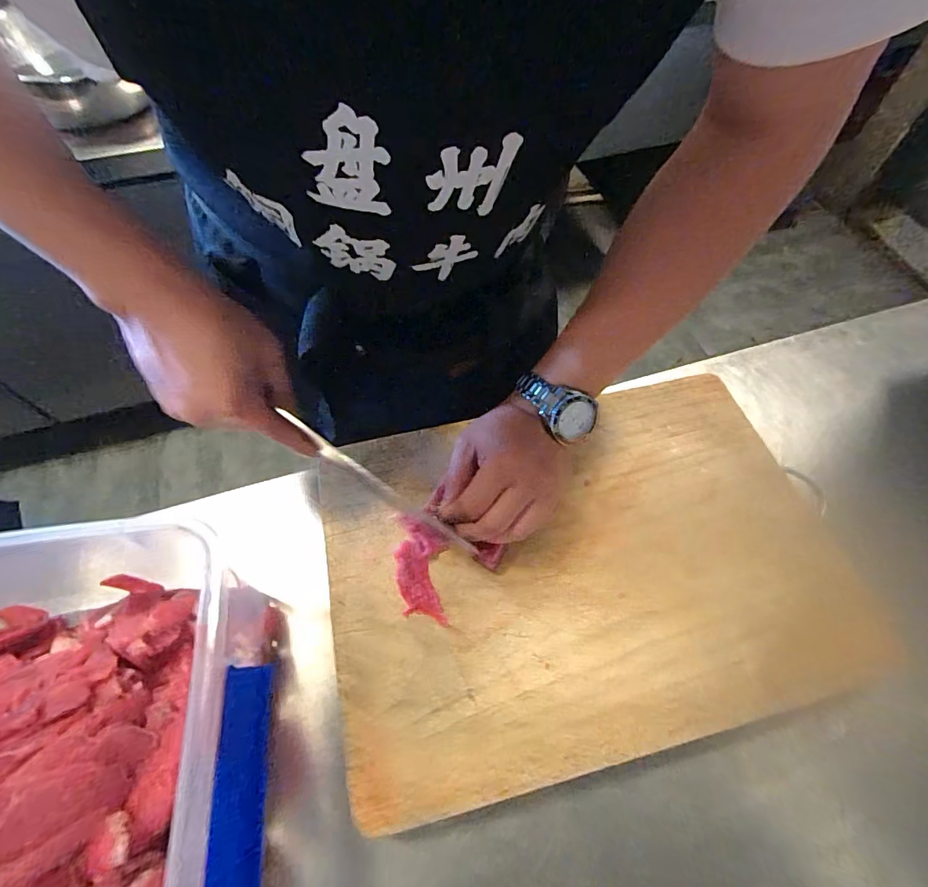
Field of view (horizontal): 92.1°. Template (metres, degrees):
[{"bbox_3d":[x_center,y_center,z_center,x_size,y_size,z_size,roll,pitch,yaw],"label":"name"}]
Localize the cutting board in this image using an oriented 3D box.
[{"bbox_3d":[0.091,0.085,0.367,0.396,0.024,0.275,-11,59,-8],"label":"cutting board"}]

